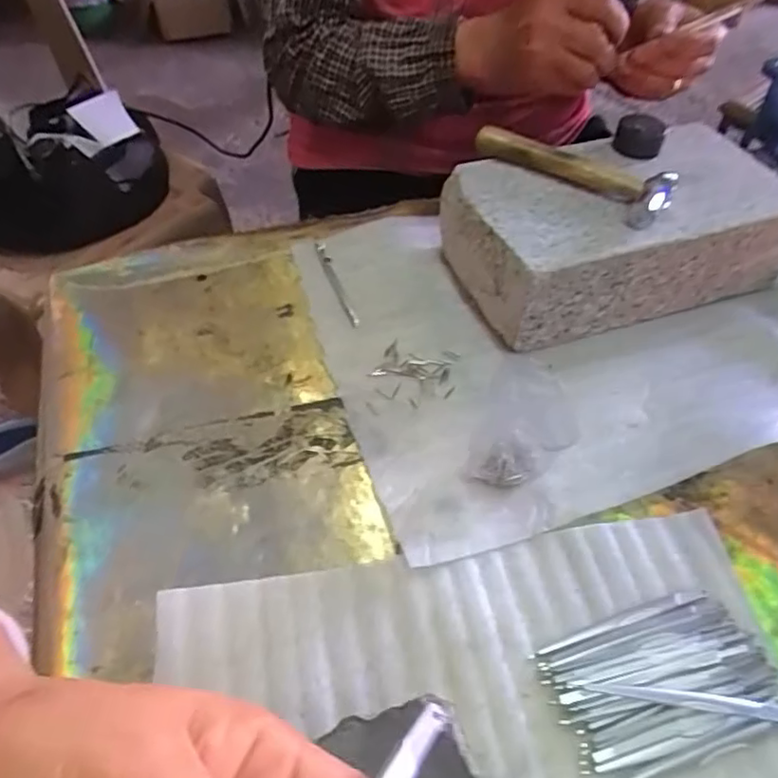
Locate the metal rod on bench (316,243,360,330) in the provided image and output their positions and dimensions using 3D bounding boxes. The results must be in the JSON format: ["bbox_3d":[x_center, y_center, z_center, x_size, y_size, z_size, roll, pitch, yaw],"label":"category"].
[{"bbox_3d":[-0.043,-0.086,0.496,0.007,0.007,0.102,-15,52,-14],"label":"metal rod on bench"}]

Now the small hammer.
[{"bbox_3d":[0.139,-0.167,0.462,0.146,0.020,0.054,36,58,25],"label":"small hammer"}]

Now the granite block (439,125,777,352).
[{"bbox_3d":[0.181,-0.128,0.492,0.249,0.080,0.138,-14,52,-13],"label":"granite block"}]

